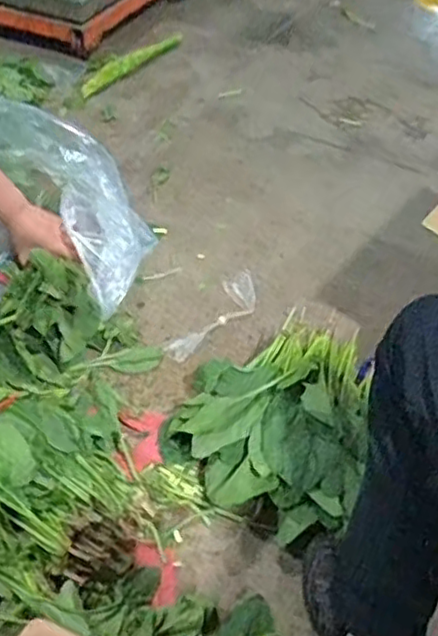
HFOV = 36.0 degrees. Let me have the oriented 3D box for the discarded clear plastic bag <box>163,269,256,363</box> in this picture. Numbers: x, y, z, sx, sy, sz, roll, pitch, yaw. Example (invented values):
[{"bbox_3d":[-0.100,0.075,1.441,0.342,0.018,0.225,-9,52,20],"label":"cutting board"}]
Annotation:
[{"bbox_3d":[0.010,-0.009,1.272,0.091,0.025,0.281,23,46,16],"label":"discarded clear plastic bag"}]

